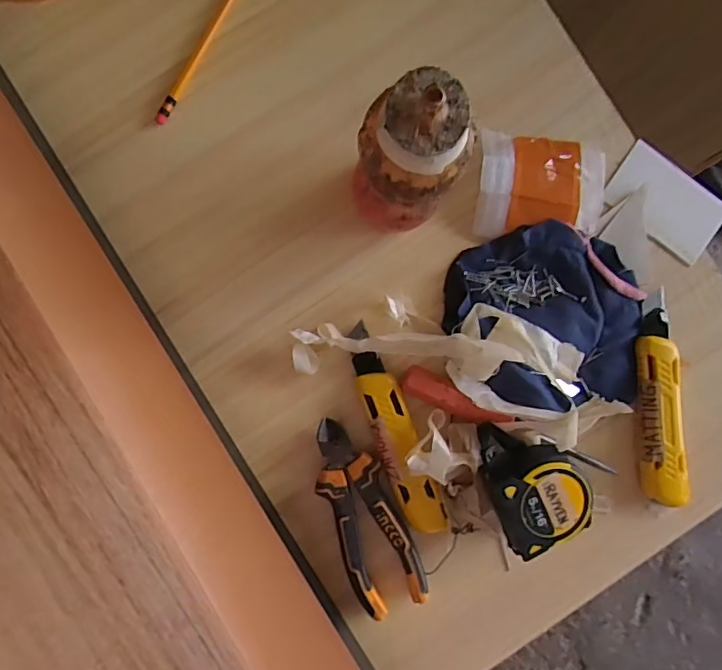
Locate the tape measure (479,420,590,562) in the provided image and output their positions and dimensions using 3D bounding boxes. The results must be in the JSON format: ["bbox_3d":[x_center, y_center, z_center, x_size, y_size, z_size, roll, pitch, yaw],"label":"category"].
[{"bbox_3d":[0.124,0.104,0.396,0.067,0.046,0.101,-21,93,-2],"label":"tape measure"}]

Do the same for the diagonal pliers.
[{"bbox_3d":[0.003,0.133,0.404,0.052,0.023,0.145,-20,93,-2],"label":"diagonal pliers"}]

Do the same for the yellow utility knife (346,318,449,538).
[{"bbox_3d":[0.024,0.070,0.404,0.031,0.020,0.158,-21,93,-2],"label":"yellow utility knife"}]

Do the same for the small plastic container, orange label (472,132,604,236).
[{"bbox_3d":[0.135,-0.110,0.406,0.094,0.018,0.076,5,92,-3],"label":"small plastic container, orange label"}]

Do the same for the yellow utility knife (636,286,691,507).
[{"bbox_3d":[0.227,0.049,0.413,0.033,0.023,0.160,-4,92,-3],"label":"yellow utility knife"}]

